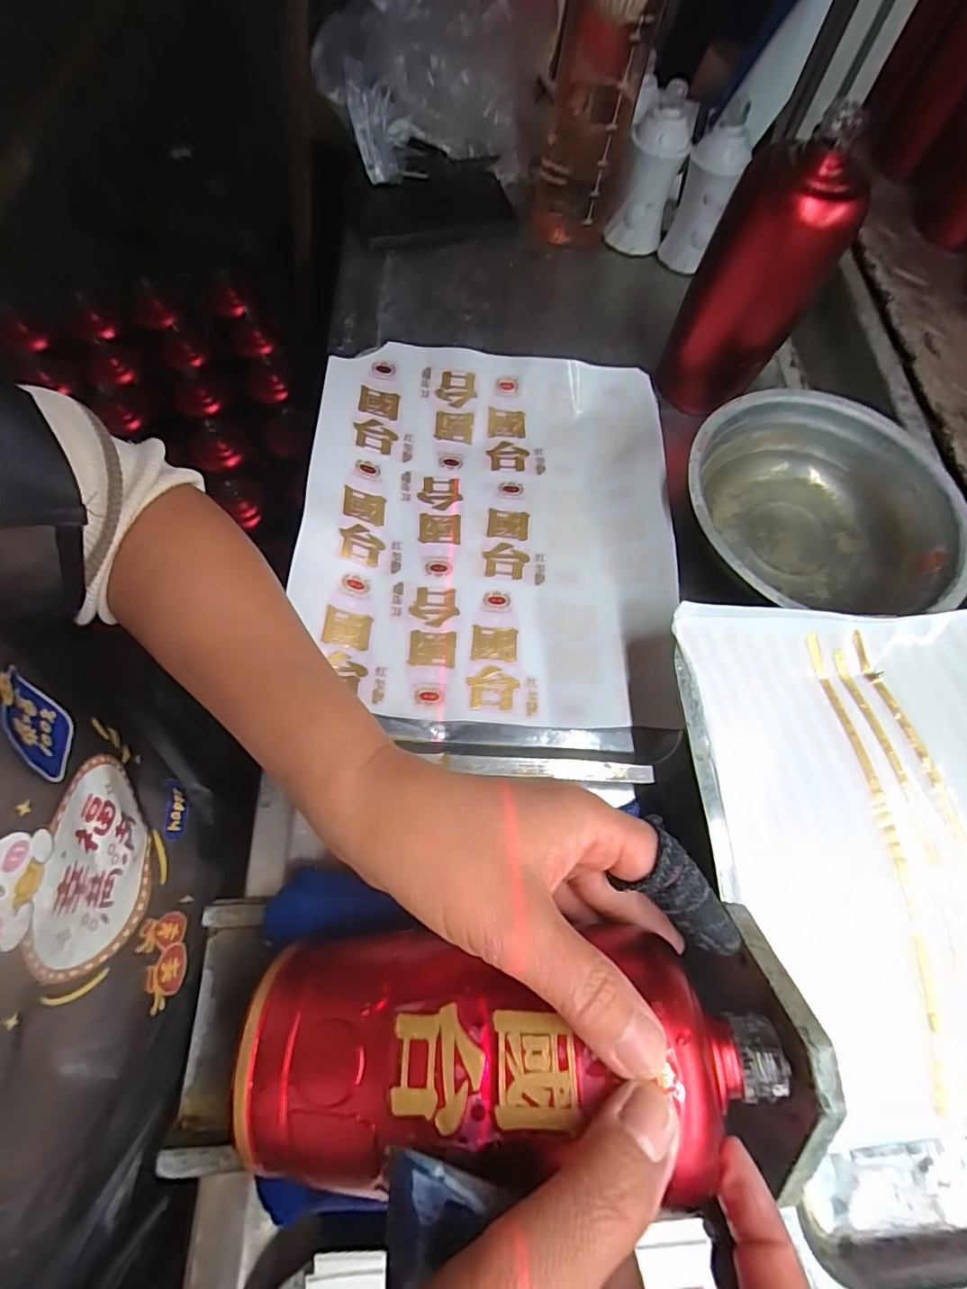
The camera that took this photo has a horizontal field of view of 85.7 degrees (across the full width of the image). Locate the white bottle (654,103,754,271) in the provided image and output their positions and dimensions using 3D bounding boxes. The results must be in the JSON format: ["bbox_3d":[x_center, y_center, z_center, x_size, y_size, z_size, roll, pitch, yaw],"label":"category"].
[{"bbox_3d":[0.210,-0.421,0.491,0.054,0.106,0.041,29,69,12],"label":"white bottle"}]

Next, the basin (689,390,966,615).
[{"bbox_3d":[0.244,-0.100,0.388,0.203,0.055,0.181,1,66,0],"label":"basin"}]

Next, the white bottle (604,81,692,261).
[{"bbox_3d":[0.158,-0.448,0.498,0.054,0.112,0.045,10,66,4],"label":"white bottle"}]

